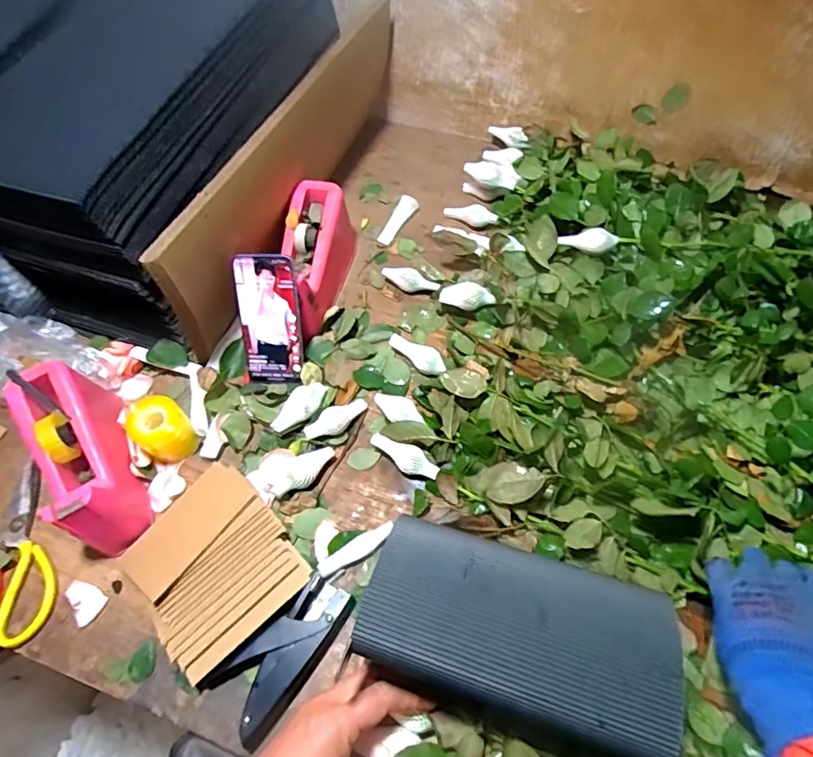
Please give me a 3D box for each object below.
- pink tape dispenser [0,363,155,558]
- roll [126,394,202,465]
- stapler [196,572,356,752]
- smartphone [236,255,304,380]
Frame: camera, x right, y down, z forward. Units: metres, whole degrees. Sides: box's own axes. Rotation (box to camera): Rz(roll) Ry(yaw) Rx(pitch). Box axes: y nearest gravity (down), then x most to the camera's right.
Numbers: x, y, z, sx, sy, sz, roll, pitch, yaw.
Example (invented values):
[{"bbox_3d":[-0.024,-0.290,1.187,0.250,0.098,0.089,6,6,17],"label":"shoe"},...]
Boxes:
[{"bbox_3d":[-0.349,0.085,0.561,0.082,0.098,0.199,-29,63,-14],"label":"pink tape dispenser"},{"bbox_3d":[-0.285,0.062,0.607,0.062,0.068,0.059,-39,66,-19],"label":"roll"},{"bbox_3d":[-0.120,0.265,0.509,0.074,0.027,0.146,33,66,19],"label":"stapler"},{"bbox_3d":[-0.167,-0.069,0.633,0.070,0.156,0.013,5,24,8],"label":"smartphone"}]

